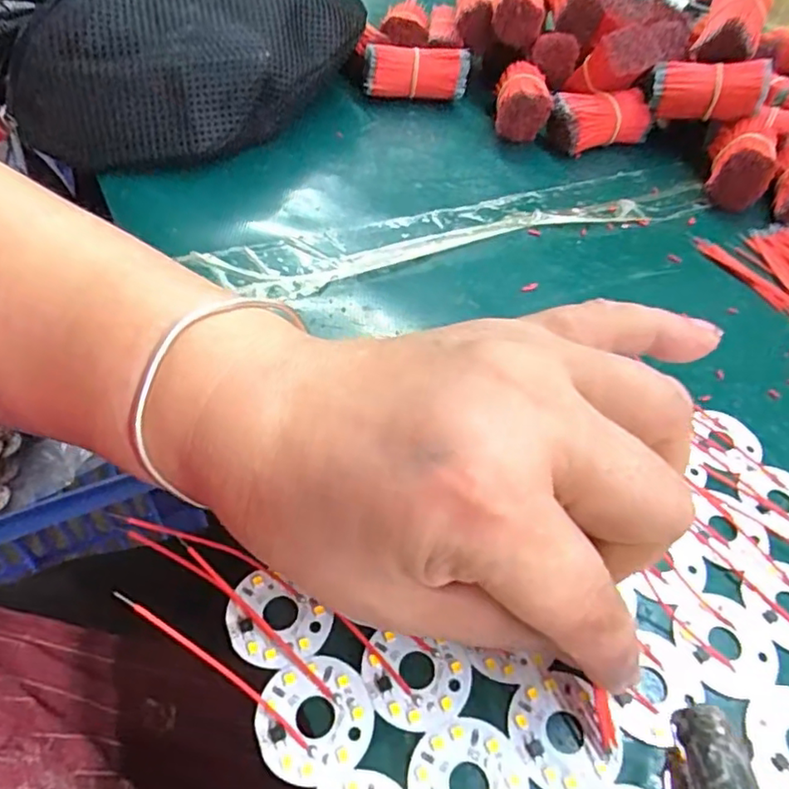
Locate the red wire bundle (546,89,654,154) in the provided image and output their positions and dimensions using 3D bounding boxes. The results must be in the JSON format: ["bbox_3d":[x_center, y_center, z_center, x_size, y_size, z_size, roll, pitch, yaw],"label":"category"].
[{"bbox_3d":[0.146,-0.191,0.419,0.072,0.033,0.032,-14,51,-18],"label":"red wire bundle"}]

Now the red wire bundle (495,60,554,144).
[{"bbox_3d":[0.090,-0.206,0.424,0.035,0.036,0.055,6,48,-1],"label":"red wire bundle"}]

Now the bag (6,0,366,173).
[{"bbox_3d":[-0.115,-0.221,0.377,0.105,0.093,0.225,31,52,20],"label":"bag"}]

